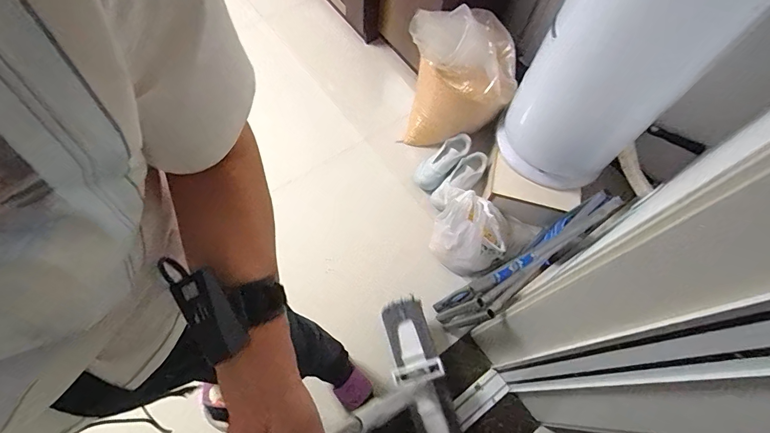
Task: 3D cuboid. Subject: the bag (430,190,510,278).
[{"bbox_3d":[0.269,0.060,1.266,0.162,0.248,0.241,-30,70,-15],"label":"bag"}]

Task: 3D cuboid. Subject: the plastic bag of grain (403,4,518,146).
[{"bbox_3d":[0.256,-0.474,1.409,0.350,0.368,0.313,-1,66,-3],"label":"plastic bag of grain"}]

